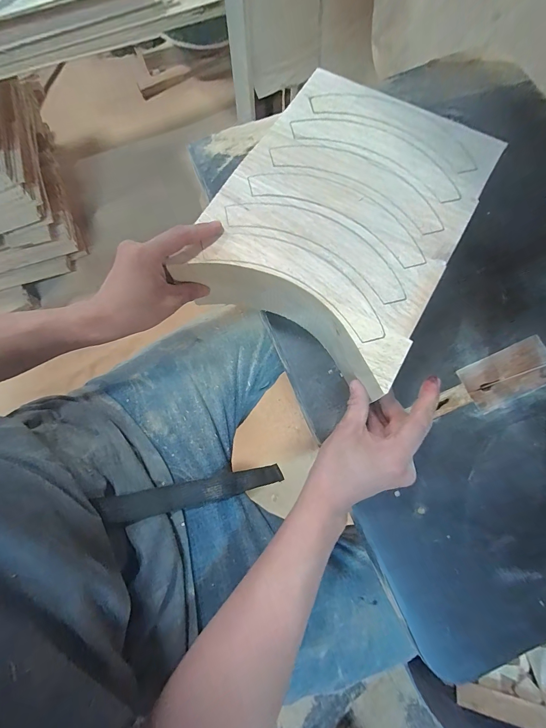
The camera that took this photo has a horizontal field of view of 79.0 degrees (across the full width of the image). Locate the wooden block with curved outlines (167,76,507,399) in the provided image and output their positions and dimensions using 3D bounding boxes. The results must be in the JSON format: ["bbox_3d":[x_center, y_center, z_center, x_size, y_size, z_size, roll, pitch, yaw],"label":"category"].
[{"bbox_3d":[0.075,-0.156,0.383,0.236,0.083,0.305,28,76,9],"label":"wooden block with curved outlines"}]

